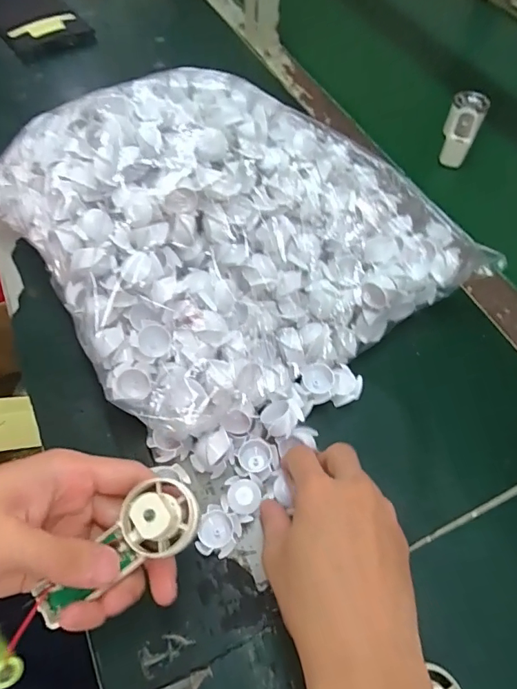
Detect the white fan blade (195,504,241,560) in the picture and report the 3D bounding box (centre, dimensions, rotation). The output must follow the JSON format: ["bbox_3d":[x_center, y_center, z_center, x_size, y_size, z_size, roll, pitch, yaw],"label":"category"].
[{"bbox_3d":[-0.028,0.132,0.321,0.028,0.016,0.031,18,60,10],"label":"white fan blade"}]

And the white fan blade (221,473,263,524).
[{"bbox_3d":[-0.012,0.109,0.331,0.027,0.014,0.032,13,59,8],"label":"white fan blade"}]

